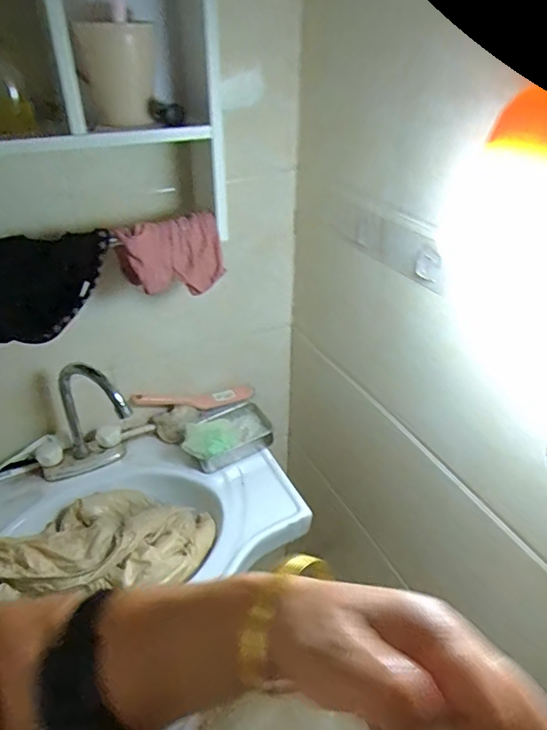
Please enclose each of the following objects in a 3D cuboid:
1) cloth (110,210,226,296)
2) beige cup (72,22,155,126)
[{"bbox_3d":[-0.146,-0.157,0.712,0.145,0.098,0.060,-12,37,-15],"label":"cloth"},{"bbox_3d":[-0.182,-0.346,0.598,0.080,0.105,0.074,-6,35,-7],"label":"beige cup"}]

